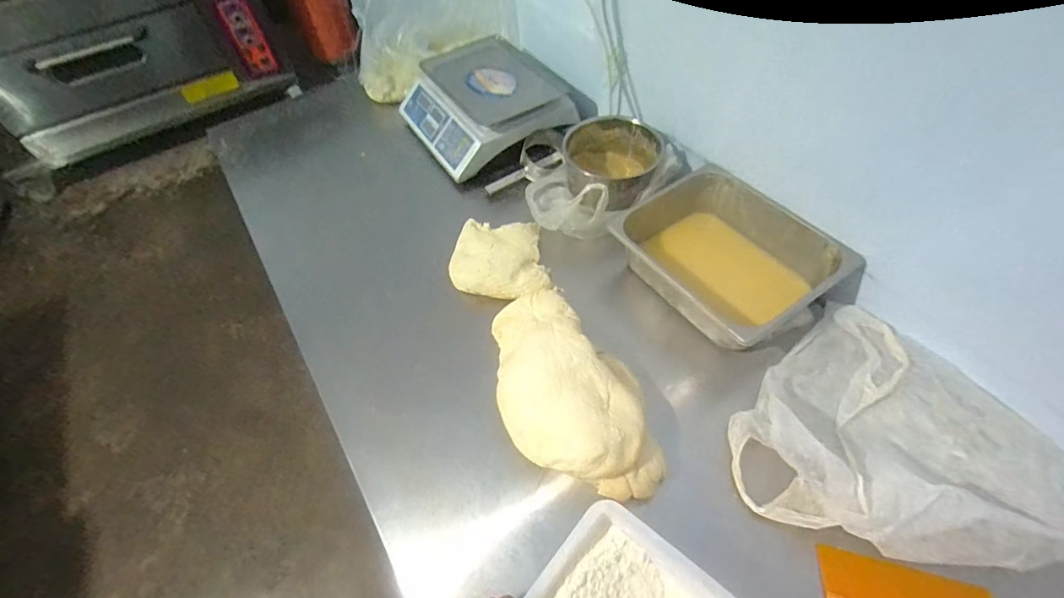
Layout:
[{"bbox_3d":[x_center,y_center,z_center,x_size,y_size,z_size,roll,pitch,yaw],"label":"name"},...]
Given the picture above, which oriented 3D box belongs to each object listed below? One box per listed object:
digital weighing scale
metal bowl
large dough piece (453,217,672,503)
[{"bbox_3d":[-0.098,-0.476,1.169,0.371,0.120,0.363,-30,57,-17],"label":"digital weighing scale"},{"bbox_3d":[0.167,-0.294,1.010,0.187,0.113,0.192,-2,54,2],"label":"metal bowl"},{"bbox_3d":[0.012,0.052,0.790,0.212,0.092,0.571,-19,55,-10],"label":"large dough piece"}]

